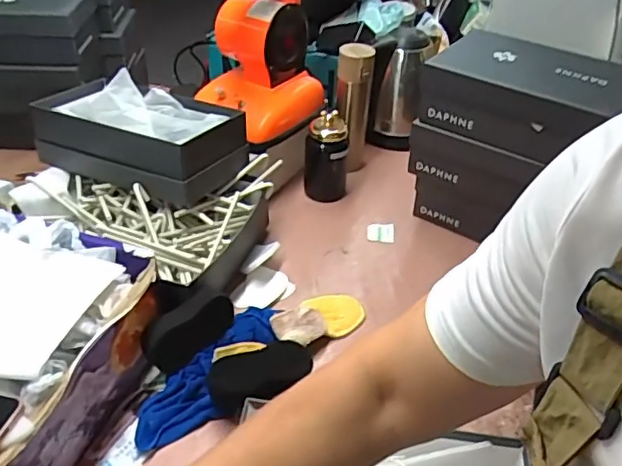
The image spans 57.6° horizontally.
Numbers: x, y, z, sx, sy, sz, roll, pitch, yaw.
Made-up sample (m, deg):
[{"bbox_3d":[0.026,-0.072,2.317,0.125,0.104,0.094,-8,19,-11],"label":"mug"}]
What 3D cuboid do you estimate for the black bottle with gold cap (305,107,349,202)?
[{"bbox_3d":[0.028,-0.137,1.021,0.078,0.158,0.063,3,39,1],"label":"black bottle with gold cap"}]

